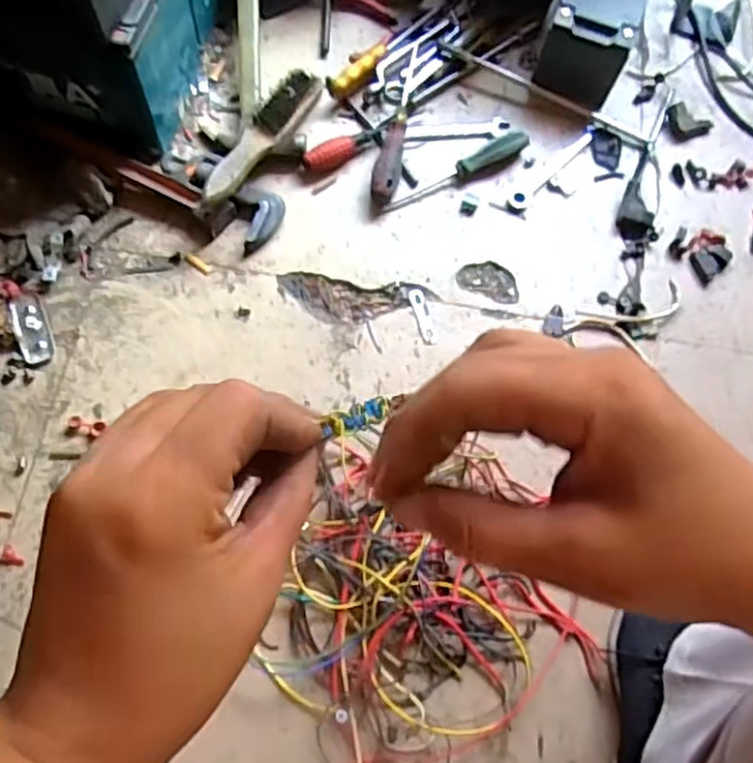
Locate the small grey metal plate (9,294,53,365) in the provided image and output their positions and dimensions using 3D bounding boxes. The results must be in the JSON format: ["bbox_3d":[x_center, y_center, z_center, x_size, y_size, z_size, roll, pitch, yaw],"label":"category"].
[{"bbox_3d":[-0.358,-0.055,0.740,0.030,0.012,0.078,-19,72,-9],"label":"small grey metal plate"}]

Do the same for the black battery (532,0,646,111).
[{"bbox_3d":[0.267,-0.436,0.869,0.102,0.095,0.164,19,70,4],"label":"black battery"}]

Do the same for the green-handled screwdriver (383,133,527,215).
[{"bbox_3d":[0.092,-0.244,0.828,0.192,0.028,0.022,-28,73,-12],"label":"green-handled screwdriver"}]

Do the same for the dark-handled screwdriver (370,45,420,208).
[{"bbox_3d":[0.023,-0.304,0.844,0.029,0.031,0.214,10,70,1],"label":"dark-handled screwdriver"}]

